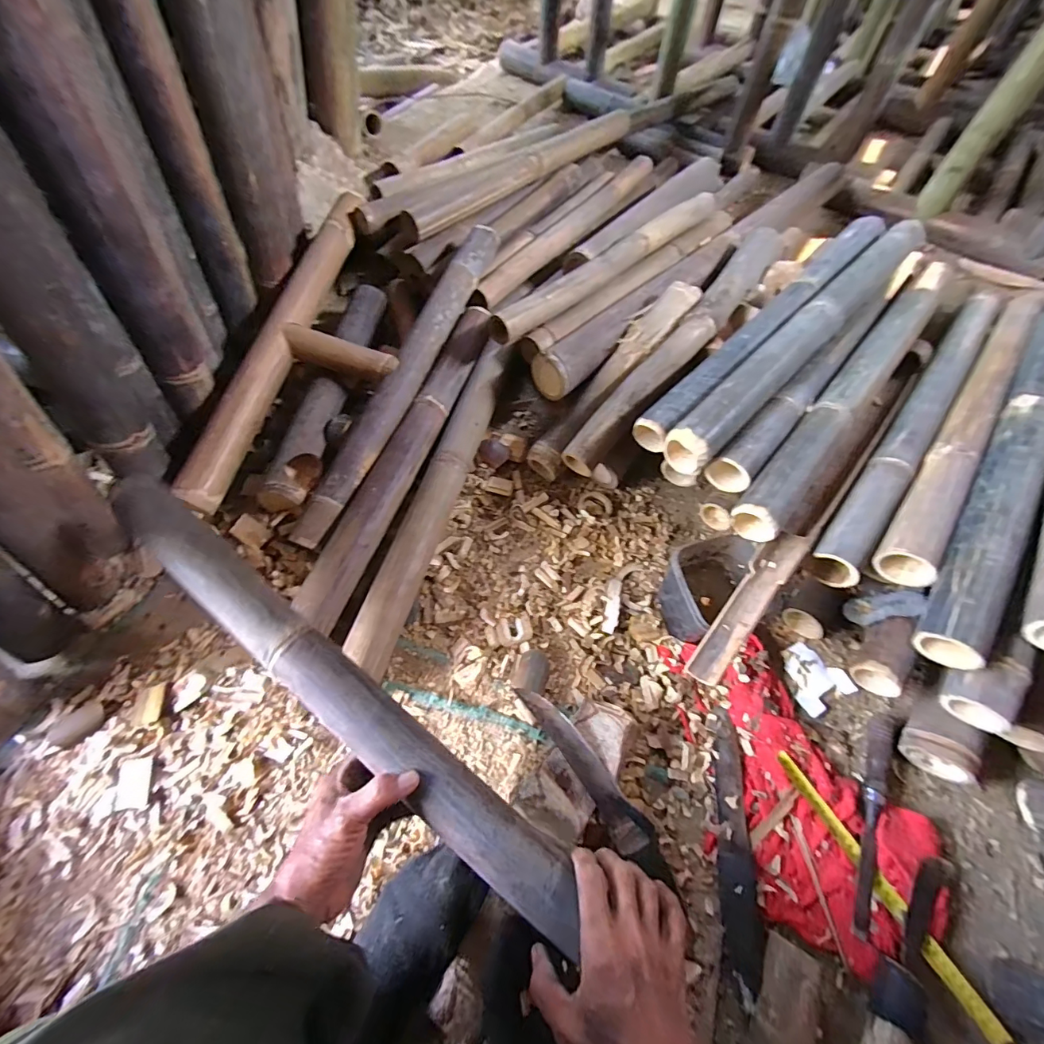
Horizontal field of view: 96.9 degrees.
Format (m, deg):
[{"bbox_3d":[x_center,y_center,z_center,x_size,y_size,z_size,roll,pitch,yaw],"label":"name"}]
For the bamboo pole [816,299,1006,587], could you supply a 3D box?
[{"bbox_3d":[0.587,-0.154,0.694,0.058,0.068,0.636,37,65,16],"label":"bamboo pole"}]

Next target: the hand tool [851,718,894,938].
[{"bbox_3d":[0.412,0.341,0.542,0.021,0.019,0.243,26,63,11],"label":"hand tool"}]

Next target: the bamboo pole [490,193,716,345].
[{"bbox_3d":[0.182,-0.491,0.863,0.048,0.051,0.633,42,67,18],"label":"bamboo pole"}]

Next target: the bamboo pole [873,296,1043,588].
[{"bbox_3d":[0.647,-0.158,0.671,0.053,0.051,0.652,36,65,16],"label":"bamboo pole"}]

